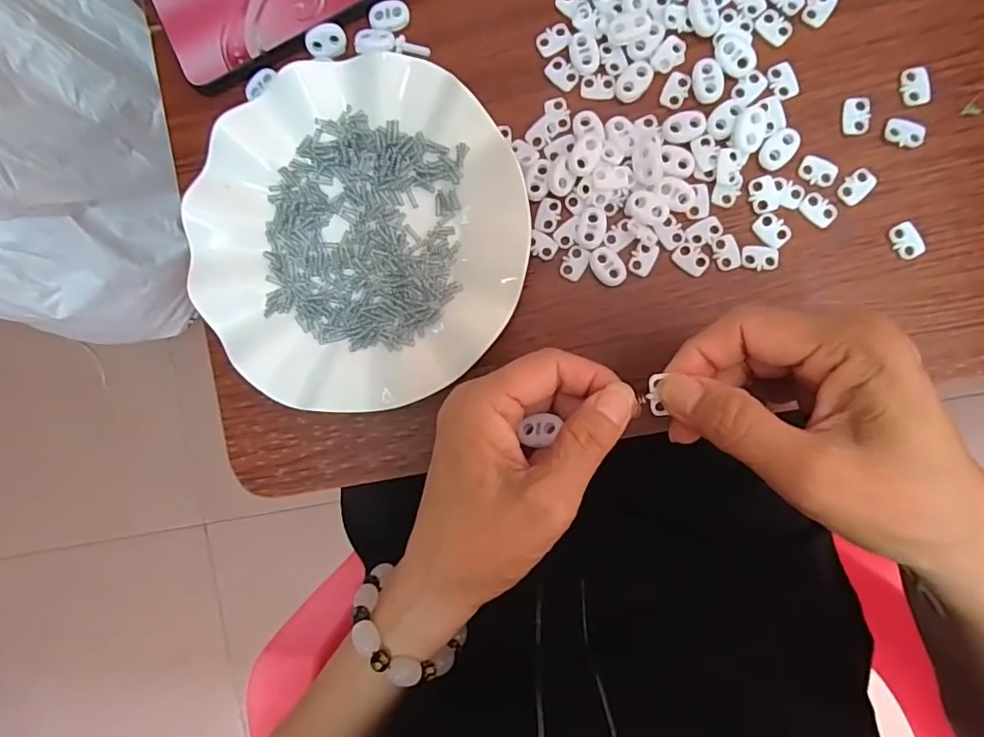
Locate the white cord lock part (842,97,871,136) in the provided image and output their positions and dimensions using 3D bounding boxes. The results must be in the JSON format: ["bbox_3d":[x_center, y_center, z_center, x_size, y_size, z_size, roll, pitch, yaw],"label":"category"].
[{"bbox_3d":[0.191,-0.132,0.283,0.012,0.004,0.019,0,89,3],"label":"white cord lock part"}]

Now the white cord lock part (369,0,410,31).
[{"bbox_3d":[-0.058,-0.199,0.307,0.022,0.004,0.016,-12,88,3],"label":"white cord lock part"}]

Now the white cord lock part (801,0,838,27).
[{"bbox_3d":[0.172,-0.190,0.284,0.013,0.004,0.018,30,91,4],"label":"white cord lock part"}]

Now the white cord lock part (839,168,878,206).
[{"bbox_3d":[0.192,-0.095,0.283,0.019,0.004,0.012,-44,87,2],"label":"white cord lock part"}]

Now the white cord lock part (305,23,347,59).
[{"bbox_3d":[-0.094,-0.186,0.308,0.022,0.007,0.016,-21,88,3],"label":"white cord lock part"}]

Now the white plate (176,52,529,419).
[{"bbox_3d":[-0.074,-0.072,0.300,0.180,0.027,0.182,0,89,3],"label":"white plate"}]

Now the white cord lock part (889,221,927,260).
[{"bbox_3d":[0.216,-0.066,0.282,0.013,0.004,0.019,-24,87,3],"label":"white cord lock part"}]

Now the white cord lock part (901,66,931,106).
[{"bbox_3d":[0.219,-0.146,0.281,0.013,0.005,0.019,-11,88,3],"label":"white cord lock part"}]

